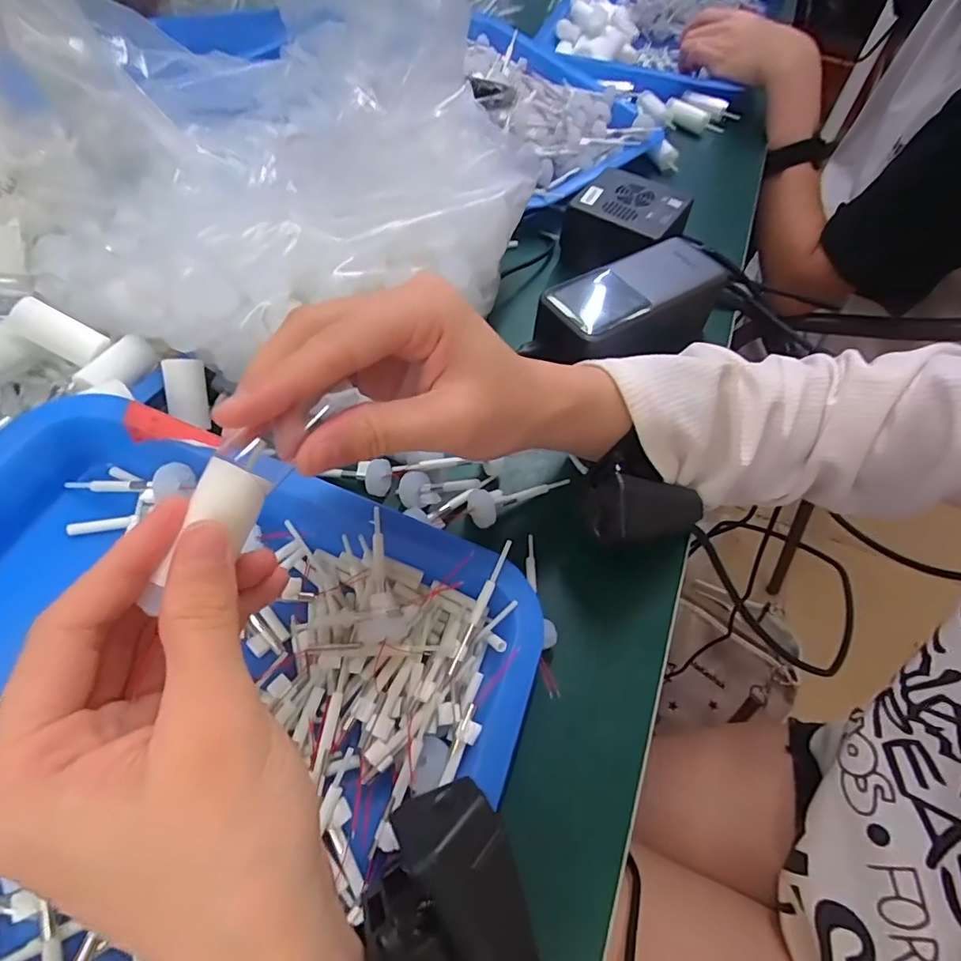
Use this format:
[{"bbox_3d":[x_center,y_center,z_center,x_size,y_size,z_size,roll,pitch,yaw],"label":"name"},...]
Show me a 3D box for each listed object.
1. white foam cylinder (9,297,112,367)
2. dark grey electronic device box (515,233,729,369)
[{"bbox_3d":[-0.225,-0.079,0.284,0.042,0.014,0.017,28,55,-19],"label":"white foam cylinder"},{"bbox_3d":[0.101,-0.115,0.361,0.143,0.042,0.060,-31,64,-22],"label":"dark grey electronic device box"}]

